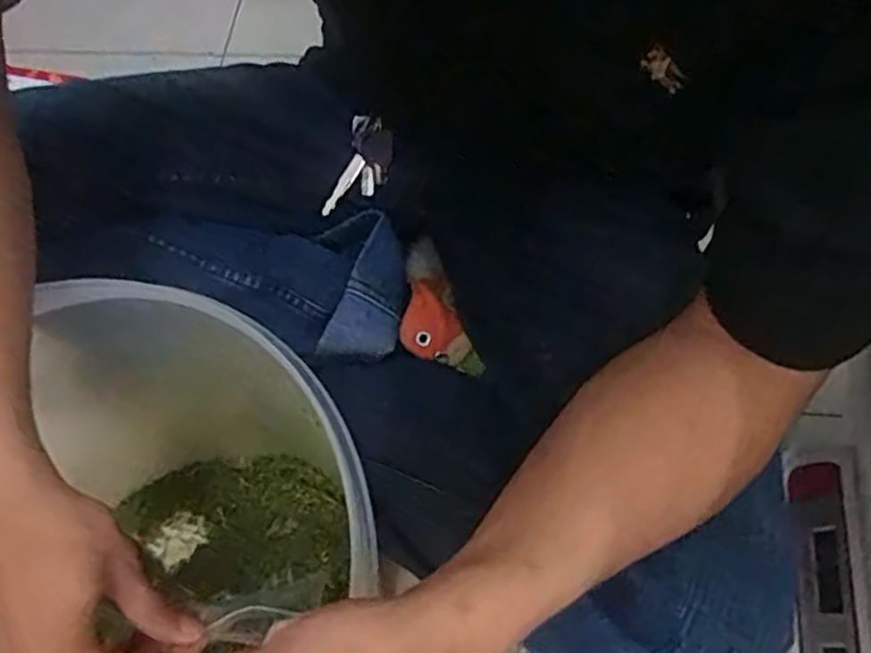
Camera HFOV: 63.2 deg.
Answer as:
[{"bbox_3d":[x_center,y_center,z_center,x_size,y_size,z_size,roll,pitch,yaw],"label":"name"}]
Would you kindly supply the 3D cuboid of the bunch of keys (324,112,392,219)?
[{"bbox_3d":[-0.054,-0.116,0.519,0.037,0.014,0.074,16,106,4],"label":"bunch of keys"}]

